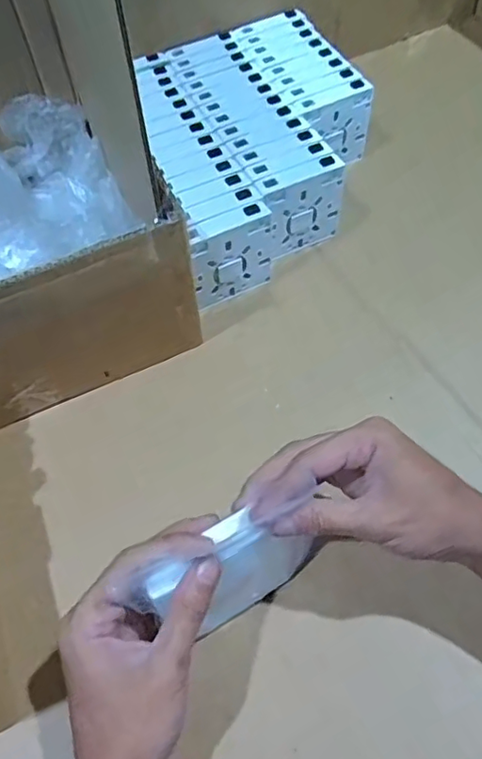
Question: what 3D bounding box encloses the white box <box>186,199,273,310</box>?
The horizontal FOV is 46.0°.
[{"bbox_3d":[-0.008,-0.111,0.513,0.076,0.086,0.021,-25,57,-10],"label":"white box"}]

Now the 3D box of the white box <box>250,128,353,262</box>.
[{"bbox_3d":[0.055,-0.162,0.542,0.083,0.086,0.022,-25,57,-10],"label":"white box"}]

